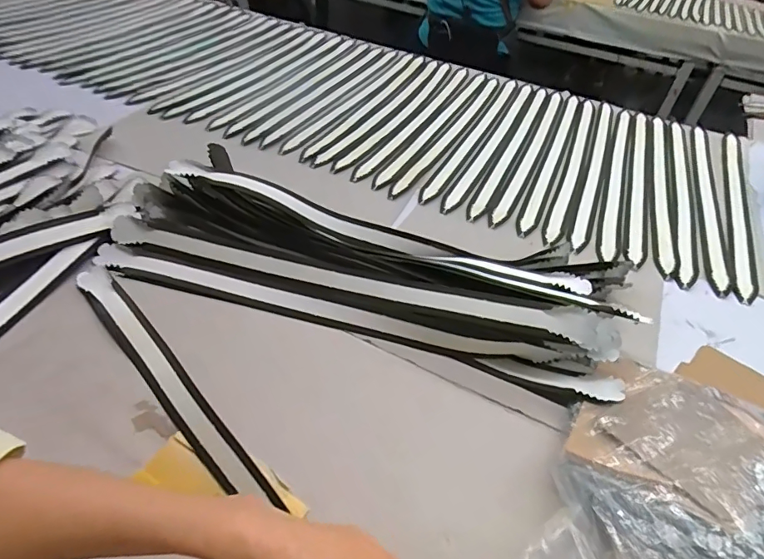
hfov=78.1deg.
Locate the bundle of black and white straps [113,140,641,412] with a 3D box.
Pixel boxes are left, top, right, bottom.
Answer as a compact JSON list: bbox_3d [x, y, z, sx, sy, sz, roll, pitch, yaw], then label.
[{"bbox_3d":[-0.027,-0.024,0.560,0.617,0.070,0.198,14,43,7],"label":"bundle of black and white straps"}]

